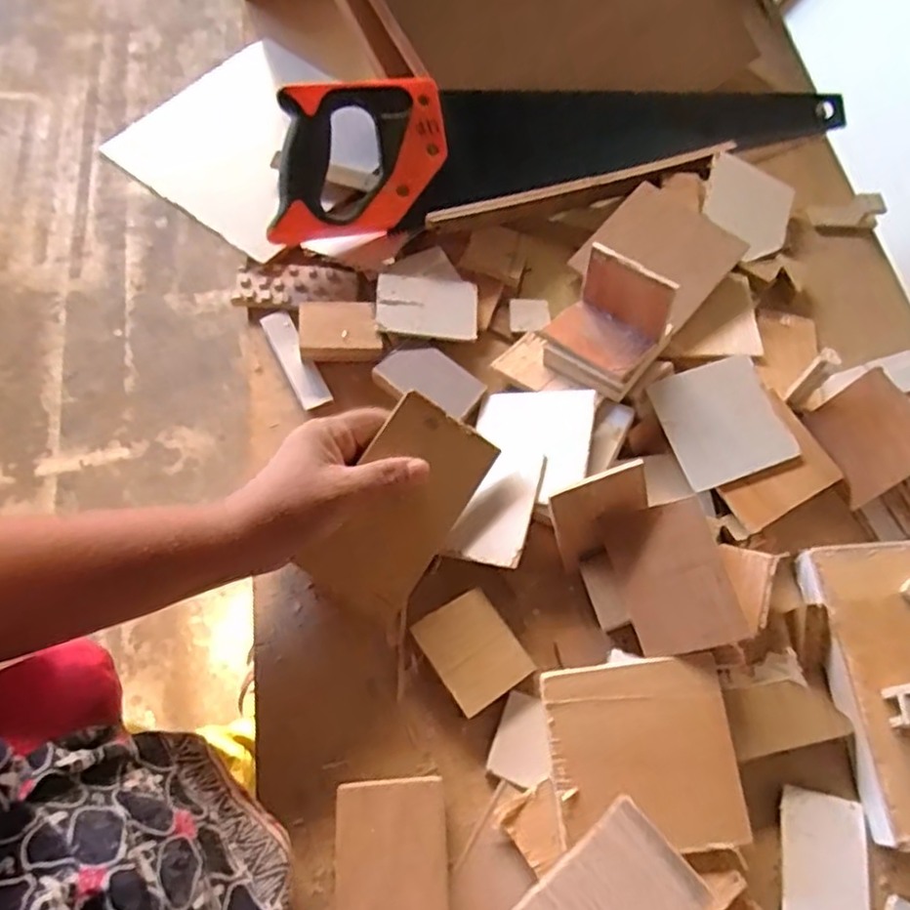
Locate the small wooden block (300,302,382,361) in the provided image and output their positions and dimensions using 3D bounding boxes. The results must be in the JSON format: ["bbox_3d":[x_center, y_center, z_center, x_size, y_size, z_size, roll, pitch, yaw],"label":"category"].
[{"bbox_3d":[-0.085,-0.094,0.511,0.059,0.017,0.044,-3,65,-2],"label":"small wooden block"}]

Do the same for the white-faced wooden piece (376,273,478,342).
[{"bbox_3d":[-0.021,-0.113,0.521,0.075,0.007,0.051,2,74,-3],"label":"white-faced wooden piece"}]

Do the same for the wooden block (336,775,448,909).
[{"bbox_3d":[-0.035,0.222,0.382,0.059,0.025,0.073,-3,65,-3],"label":"wooden block"}]

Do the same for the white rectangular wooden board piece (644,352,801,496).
[{"bbox_3d":[0.188,-0.024,0.481,0.083,0.004,0.083,-20,75,-9],"label":"white rectangular wooden board piece"}]

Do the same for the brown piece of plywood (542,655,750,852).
[{"bbox_3d":[0.108,0.170,0.390,0.103,0.006,0.100,-8,75,-1],"label":"brown piece of plywood"}]

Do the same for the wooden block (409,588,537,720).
[{"bbox_3d":[0.011,0.123,0.430,0.051,0.015,0.063,-32,69,-15],"label":"wooden block"}]

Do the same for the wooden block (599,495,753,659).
[{"bbox_3d":[0.131,0.075,0.415,0.062,0.007,0.087,-23,74,17],"label":"wooden block"}]

